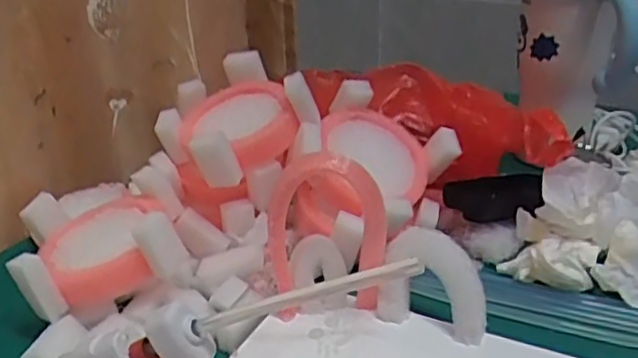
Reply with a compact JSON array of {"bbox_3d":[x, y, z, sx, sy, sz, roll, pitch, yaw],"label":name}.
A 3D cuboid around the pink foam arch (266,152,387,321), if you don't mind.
[{"bbox_3d":[0.005,0.039,0.465,0.081,0.130,0.023,-2,26,-2],"label":"pink foam arch"}]

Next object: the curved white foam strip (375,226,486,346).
[{"bbox_3d":[0.082,0.073,0.472,0.076,0.066,0.026,12,29,26],"label":"curved white foam strip"}]

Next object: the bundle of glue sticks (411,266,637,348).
[{"bbox_3d":[0.188,0.097,0.498,0.233,0.018,0.045,9,28,22],"label":"bundle of glue sticks"}]

